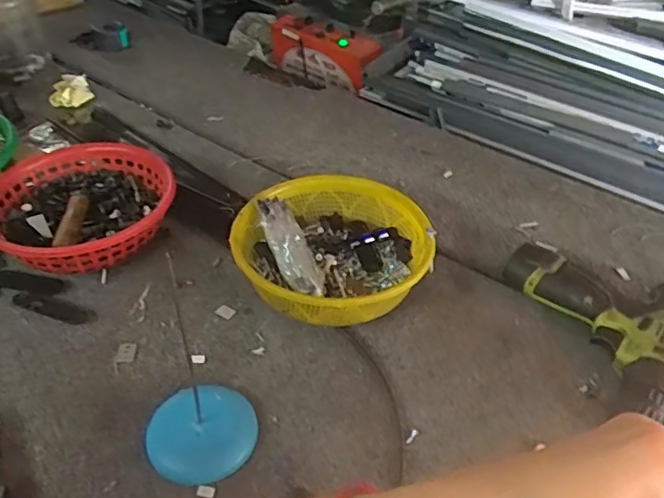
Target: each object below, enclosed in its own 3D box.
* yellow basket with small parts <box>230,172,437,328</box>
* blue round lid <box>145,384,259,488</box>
[{"bbox_3d":[0.000,0.009,0.592,0.185,0.077,0.183,-3,40,-6],"label":"yellow basket with small parts"},{"bbox_3d":[-0.102,0.141,0.462,0.079,0.012,0.080,1,39,-1],"label":"blue round lid"}]

